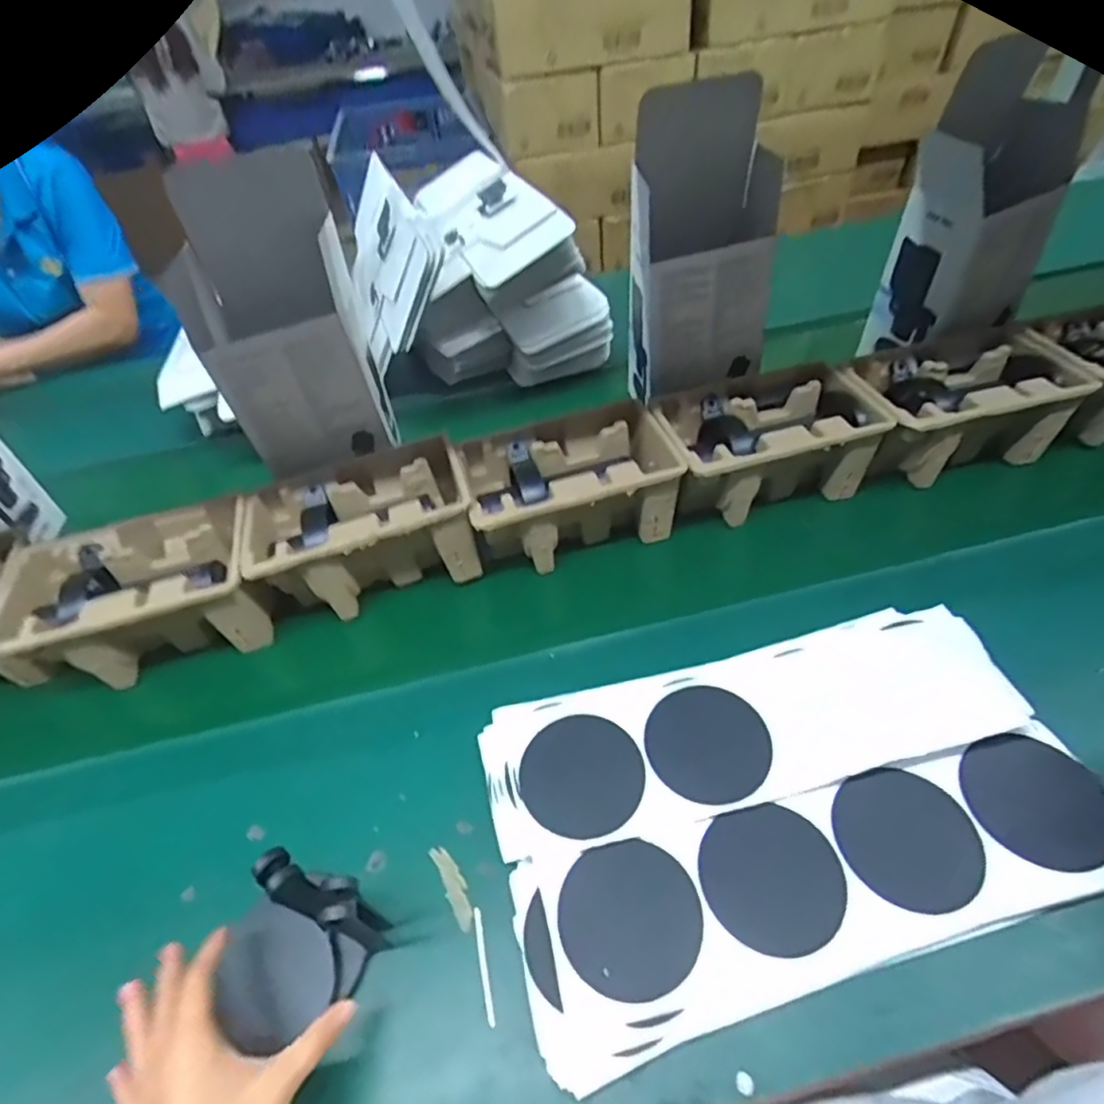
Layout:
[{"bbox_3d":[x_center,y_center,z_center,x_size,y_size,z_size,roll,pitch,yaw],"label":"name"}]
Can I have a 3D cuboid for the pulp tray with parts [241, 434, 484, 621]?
[{"bbox_3d":[-0.203,-0.023,0.657,0.231,0.099,0.148,-20,48,-12],"label":"pulp tray with parts"}]

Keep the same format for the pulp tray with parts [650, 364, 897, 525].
[{"bbox_3d":[0.241,-0.116,0.696,0.230,0.109,0.155,-18,48,-10],"label":"pulp tray with parts"}]

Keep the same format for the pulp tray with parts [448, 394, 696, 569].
[{"bbox_3d":[0.020,-0.070,0.677,0.228,0.100,0.145,-13,47,-5],"label":"pulp tray with parts"}]

